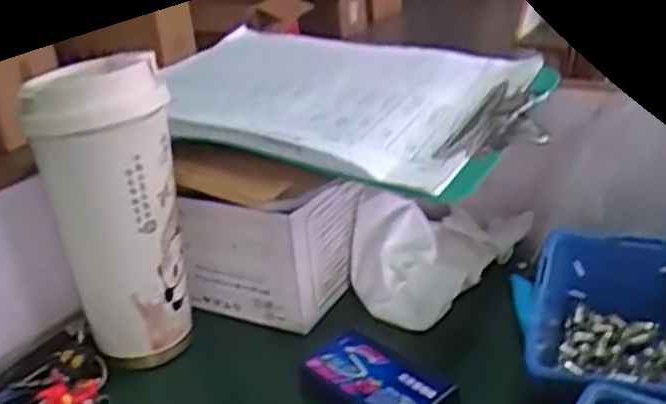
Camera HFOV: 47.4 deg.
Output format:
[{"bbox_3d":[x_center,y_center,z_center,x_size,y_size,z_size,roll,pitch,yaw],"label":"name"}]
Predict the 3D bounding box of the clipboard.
[{"bbox_3d":[0.008,-0.072,0.554,0.271,0.059,0.212,3,27,19],"label":"clipboard"}]

